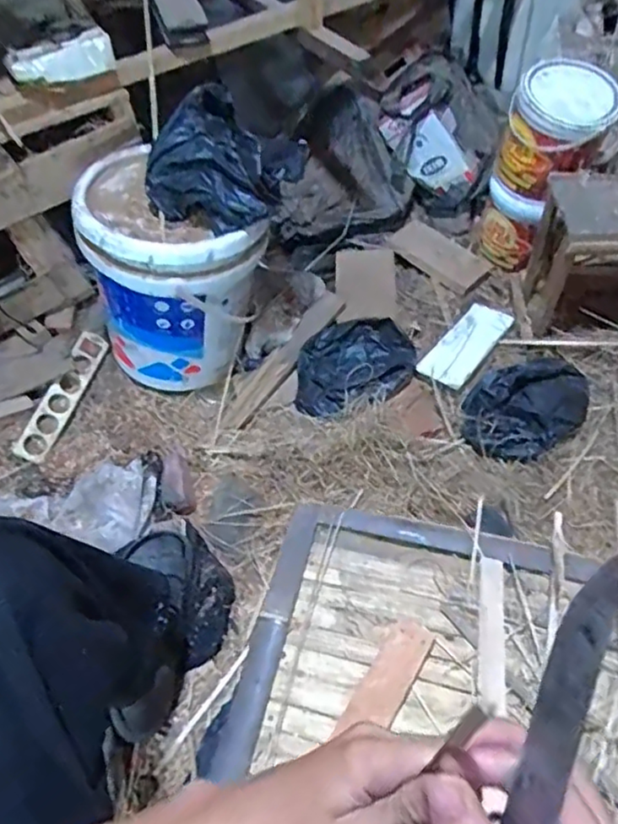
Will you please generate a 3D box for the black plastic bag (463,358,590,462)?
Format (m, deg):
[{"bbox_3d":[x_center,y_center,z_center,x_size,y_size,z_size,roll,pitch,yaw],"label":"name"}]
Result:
[{"bbox_3d":[0.377,-0.015,1.081,0.198,0.075,0.196,15,56,17],"label":"black plastic bag"}]

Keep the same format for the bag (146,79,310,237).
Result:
[{"bbox_3d":[-0.129,-0.379,0.940,0.228,0.137,0.145,-29,55,-16],"label":"bag"}]

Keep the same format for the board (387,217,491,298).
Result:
[{"bbox_3d":[0.289,-0.343,1.375,0.219,0.014,0.122,36,63,12],"label":"board"}]

